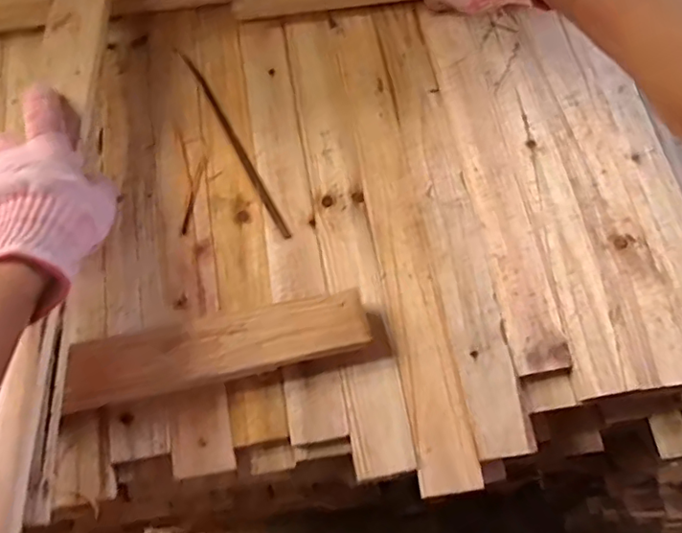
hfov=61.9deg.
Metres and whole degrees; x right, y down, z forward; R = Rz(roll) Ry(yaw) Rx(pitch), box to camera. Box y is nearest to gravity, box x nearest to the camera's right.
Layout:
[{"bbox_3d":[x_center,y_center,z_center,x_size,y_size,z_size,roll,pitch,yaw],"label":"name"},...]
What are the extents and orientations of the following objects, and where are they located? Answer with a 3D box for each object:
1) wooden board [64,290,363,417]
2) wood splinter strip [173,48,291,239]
[{"bbox_3d":[-0.085,0.056,0.395,0.207,0.010,0.042,-11,79,-6],"label":"wooden board"},{"bbox_3d":[-0.093,-0.112,0.488,0.009,0.007,0.211,-27,67,-10],"label":"wood splinter strip"}]

